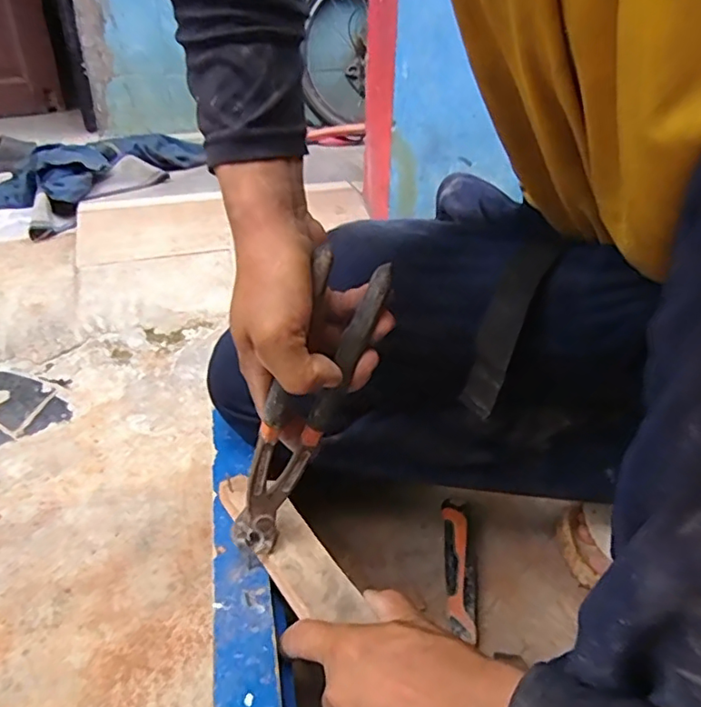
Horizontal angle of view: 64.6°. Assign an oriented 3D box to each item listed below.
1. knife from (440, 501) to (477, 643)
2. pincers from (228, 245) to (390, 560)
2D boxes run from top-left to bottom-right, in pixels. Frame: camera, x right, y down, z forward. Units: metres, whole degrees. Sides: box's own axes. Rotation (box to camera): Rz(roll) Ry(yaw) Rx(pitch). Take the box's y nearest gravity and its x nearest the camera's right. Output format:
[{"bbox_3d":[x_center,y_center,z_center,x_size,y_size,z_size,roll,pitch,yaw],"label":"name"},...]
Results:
[{"bbox_3d":[0.112,0.218,0.572,0.028,0.019,0.162,3,32,5],"label":"knife"},{"bbox_3d":[-0.035,0.042,0.368,0.053,0.226,0.015,12,21,-38],"label":"pincers"}]

